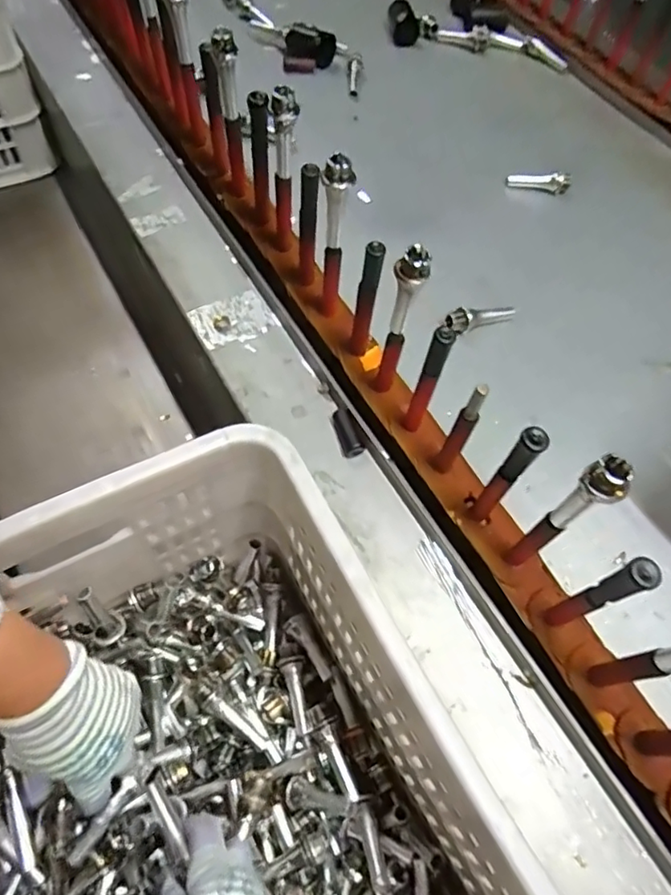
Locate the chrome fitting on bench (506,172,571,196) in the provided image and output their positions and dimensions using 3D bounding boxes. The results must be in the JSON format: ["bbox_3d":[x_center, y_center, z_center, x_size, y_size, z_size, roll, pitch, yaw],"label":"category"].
[{"bbox_3d":[0.274,-0.357,0.755,0.082,0.021,0.018,10,61,1],"label":"chrome fitting on bench"}]

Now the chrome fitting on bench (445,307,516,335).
[{"bbox_3d":[0.163,-0.146,0.626,0.086,0.019,0.020,-16,63,-13],"label":"chrome fitting on bench"}]

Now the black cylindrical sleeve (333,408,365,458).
[{"bbox_3d":[0.013,-0.014,0.538,0.019,0.017,0.047,-10,62,-10],"label":"black cylindrical sleeve"}]

